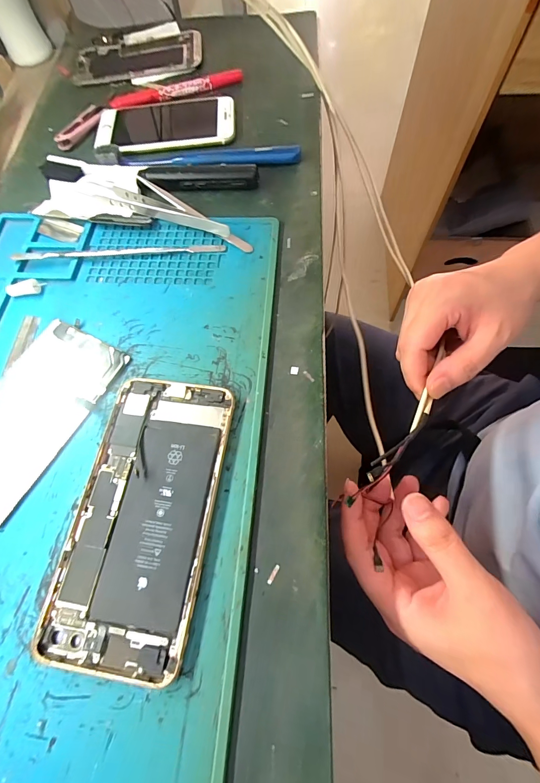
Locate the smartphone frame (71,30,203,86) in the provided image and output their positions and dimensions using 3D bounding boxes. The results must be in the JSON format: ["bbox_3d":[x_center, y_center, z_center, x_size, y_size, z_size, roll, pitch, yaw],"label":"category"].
[{"bbox_3d":[-0.152,-0.385,0.401,0.147,0.010,0.074,-6,67,1],"label":"smartphone frame"}]

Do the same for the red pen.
[{"bbox_3d":[-0.097,-0.314,0.364,0.138,0.012,0.014,-18,67,-4],"label":"red pen"}]

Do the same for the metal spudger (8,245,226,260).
[{"bbox_3d":[-0.120,-0.112,0.280,0.167,0.007,0.007,-3,67,2],"label":"metal spudger"}]

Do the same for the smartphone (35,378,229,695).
[{"bbox_3d":[-0.071,0.067,0.202,0.076,0.007,0.155,7,67,6],"label":"smartphone"}]

